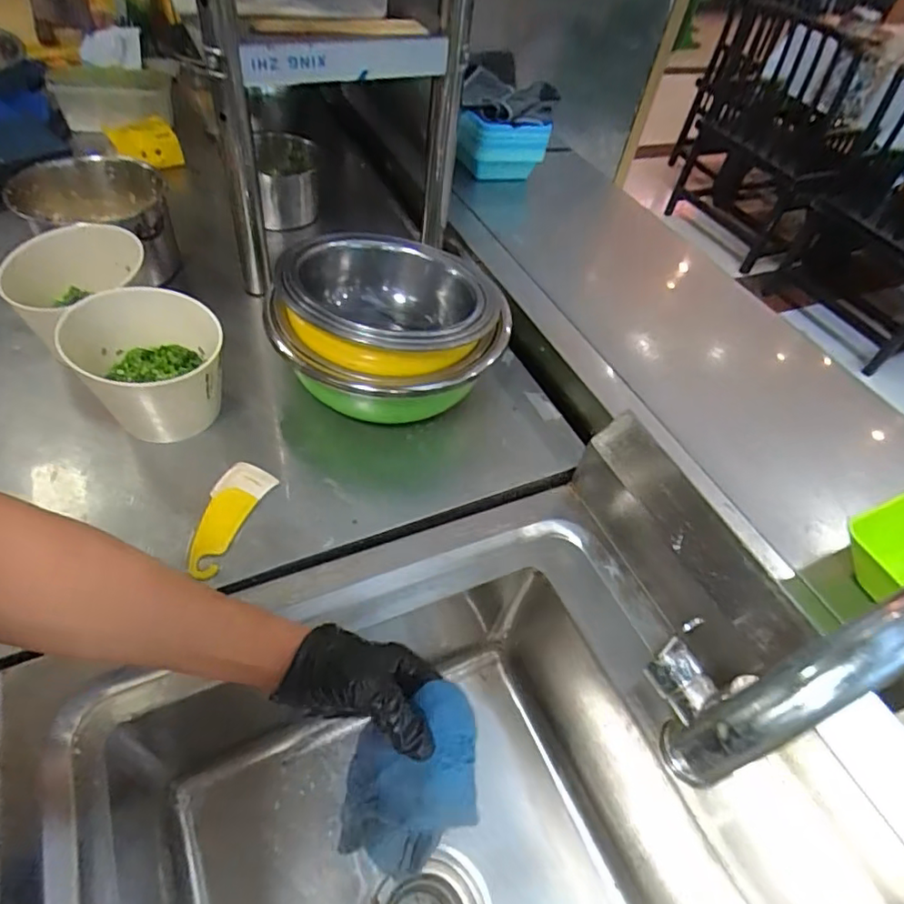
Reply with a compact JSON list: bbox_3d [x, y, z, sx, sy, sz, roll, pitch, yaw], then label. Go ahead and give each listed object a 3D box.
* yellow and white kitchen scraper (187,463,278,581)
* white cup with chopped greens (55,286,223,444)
[{"bbox_3d":[-0.221,0.062,0.559,0.048,0.005,0.118,23,59,4],"label":"yellow and white kitchen scraper"},{"bbox_3d":[-0.302,-0.085,0.592,0.133,0.110,0.139,4,50,-5],"label":"white cup with chopped greens"}]

